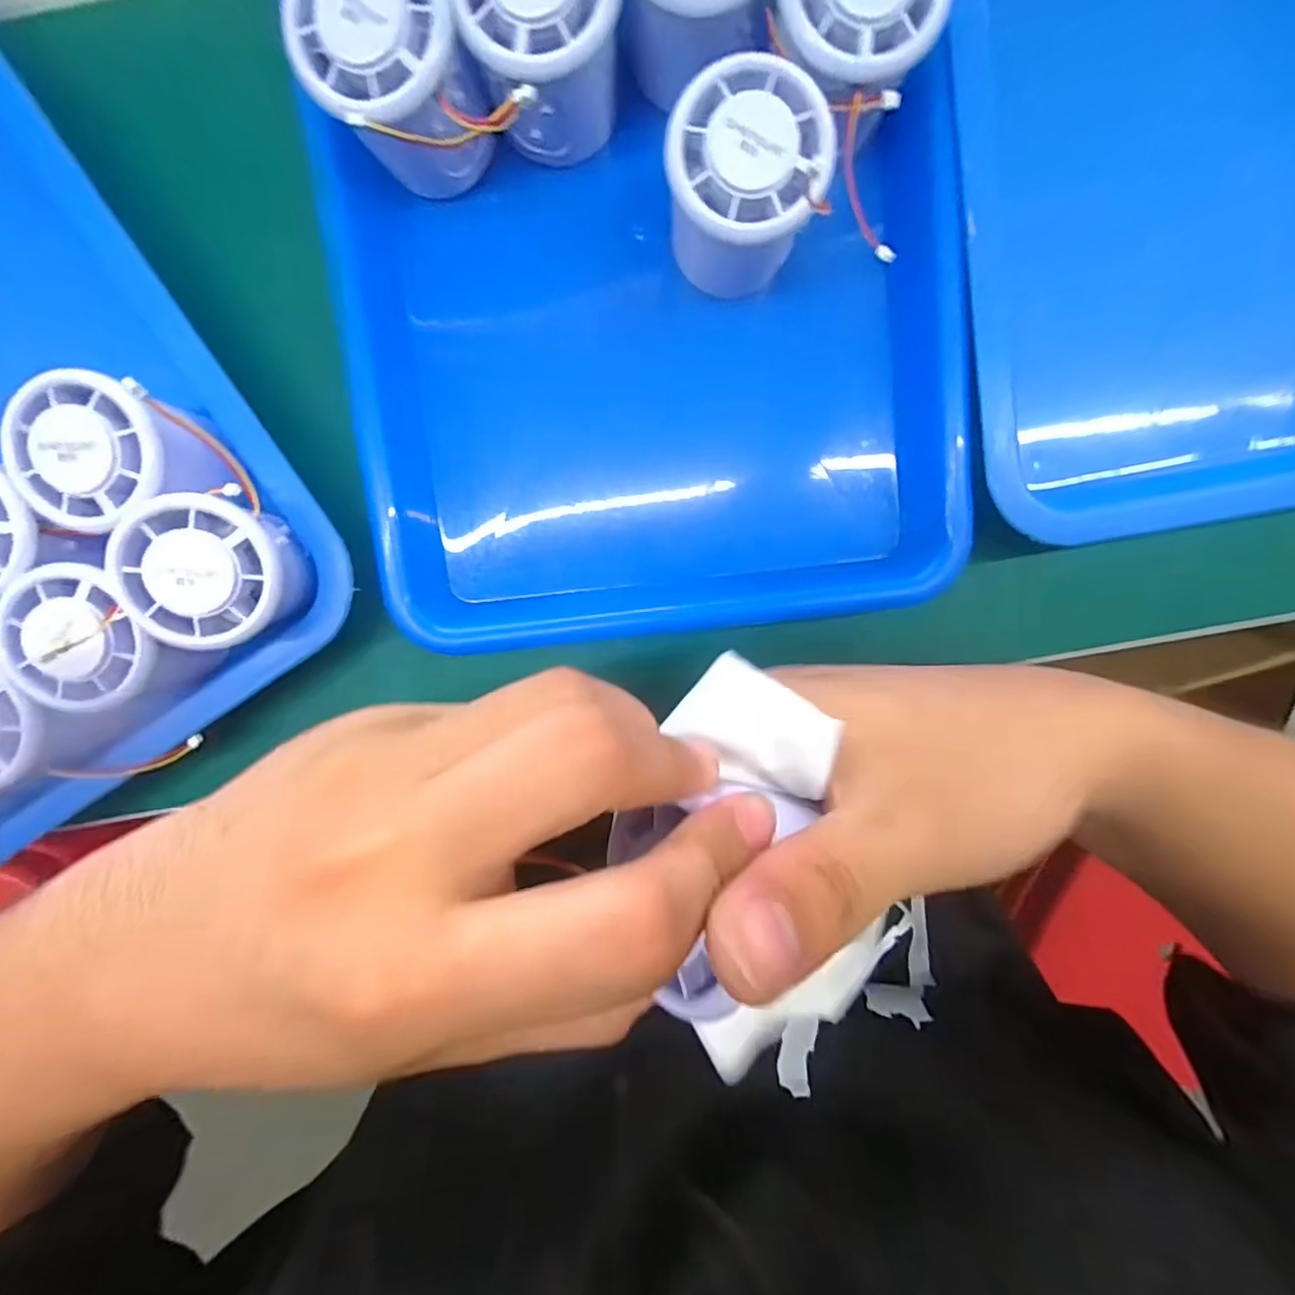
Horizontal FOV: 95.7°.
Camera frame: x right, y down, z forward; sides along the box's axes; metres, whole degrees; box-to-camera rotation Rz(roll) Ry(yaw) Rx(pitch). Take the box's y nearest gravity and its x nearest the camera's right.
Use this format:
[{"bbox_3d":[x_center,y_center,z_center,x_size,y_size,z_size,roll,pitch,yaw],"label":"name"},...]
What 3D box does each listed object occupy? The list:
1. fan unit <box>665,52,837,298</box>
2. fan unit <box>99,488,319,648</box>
[{"bbox_3d":[0.035,-0.171,0.221,0.055,0.053,0.055,0,97,0],"label":"fan unit"},{"bbox_3d":[-0.169,-0.029,0.232,0.053,0.039,0.054,0,97,0],"label":"fan unit"}]

